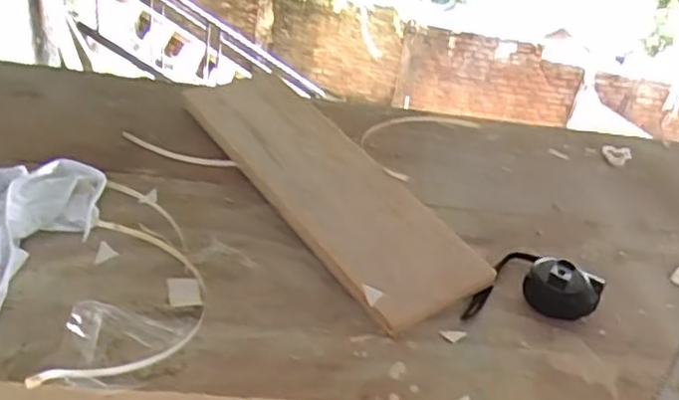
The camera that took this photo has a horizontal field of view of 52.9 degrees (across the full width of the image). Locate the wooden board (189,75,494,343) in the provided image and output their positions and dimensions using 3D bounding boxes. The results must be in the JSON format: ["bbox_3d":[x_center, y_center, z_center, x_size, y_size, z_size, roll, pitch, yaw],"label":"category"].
[{"bbox_3d":[-0.021,-0.029,0.749,0.136,0.012,0.426,-23,48,-27],"label":"wooden board"}]

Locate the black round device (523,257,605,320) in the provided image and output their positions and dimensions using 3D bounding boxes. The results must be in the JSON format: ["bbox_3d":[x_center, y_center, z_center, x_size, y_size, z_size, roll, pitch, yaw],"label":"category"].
[{"bbox_3d":[0.211,0.082,0.646,0.064,0.042,0.064,6,35,-4],"label":"black round device"}]

